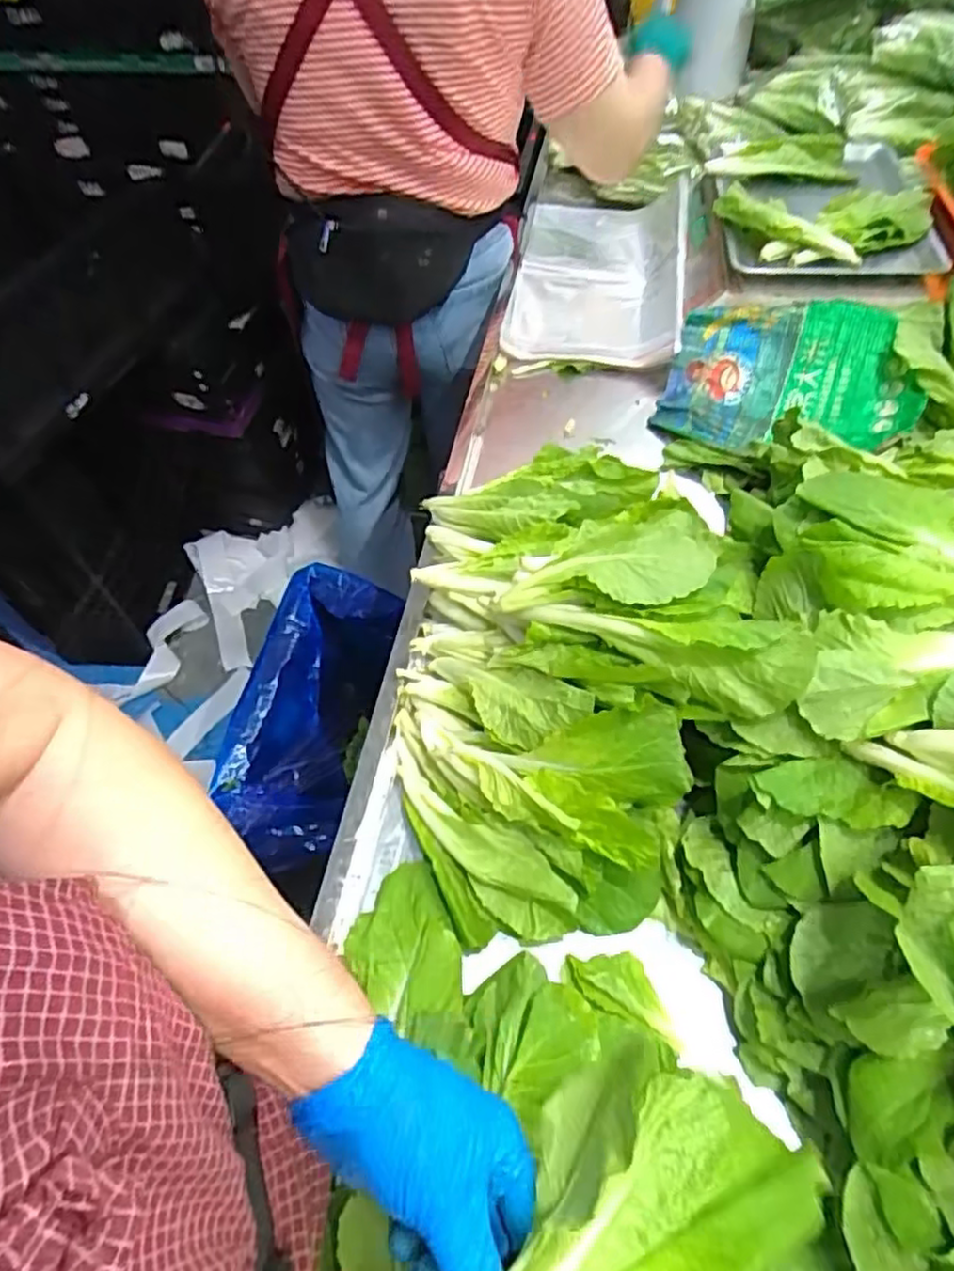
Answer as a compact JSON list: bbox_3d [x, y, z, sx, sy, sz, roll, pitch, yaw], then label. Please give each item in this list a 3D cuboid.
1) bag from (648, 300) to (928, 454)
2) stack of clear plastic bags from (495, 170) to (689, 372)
[{"bbox_3d":[0.353,-0.289,0.806,0.265,0.071,0.214,9,58,10],"label":"bag"},{"bbox_3d":[0.174,-0.521,1.007,0.236,0.066,0.386,6,58,8],"label":"stack of clear plastic bags"}]

